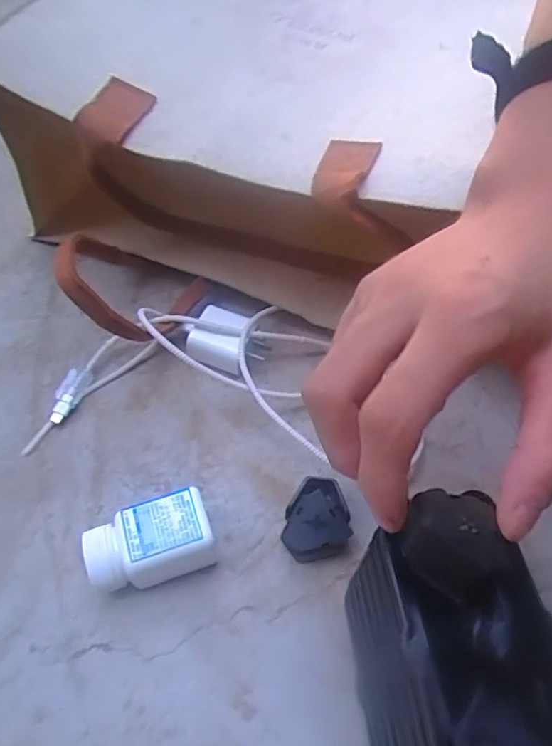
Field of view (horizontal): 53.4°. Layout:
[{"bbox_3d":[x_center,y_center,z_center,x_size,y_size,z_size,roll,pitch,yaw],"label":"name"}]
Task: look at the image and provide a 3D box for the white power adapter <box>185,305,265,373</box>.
[{"bbox_3d":[-0.037,-0.024,0.410,0.050,0.027,0.041,17,54,9],"label":"white power adapter"}]

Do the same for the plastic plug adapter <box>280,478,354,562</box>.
[{"bbox_3d":[0.023,0.092,0.339,0.040,0.022,0.047,-8,54,-9],"label":"plastic plug adapter"}]

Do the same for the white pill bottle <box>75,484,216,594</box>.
[{"bbox_3d":[-0.072,0.100,0.315,0.068,0.042,0.040,-14,56,-14],"label":"white pill bottle"}]

